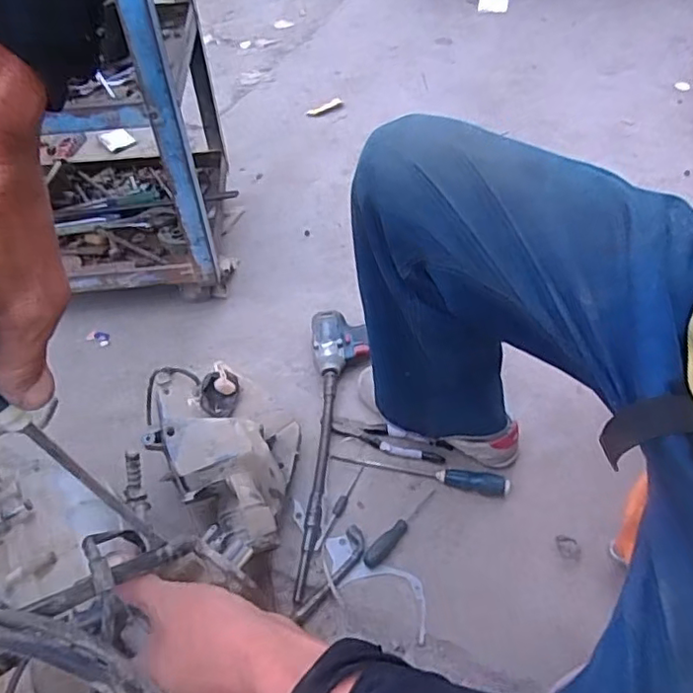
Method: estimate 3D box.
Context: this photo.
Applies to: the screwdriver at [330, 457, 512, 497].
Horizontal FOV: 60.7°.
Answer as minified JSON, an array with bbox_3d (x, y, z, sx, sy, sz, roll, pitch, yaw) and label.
[{"bbox_3d":[0.107,0.183,0.868,0.257,0.025,0.028,9,51,9],"label":"screwdriver"}]

